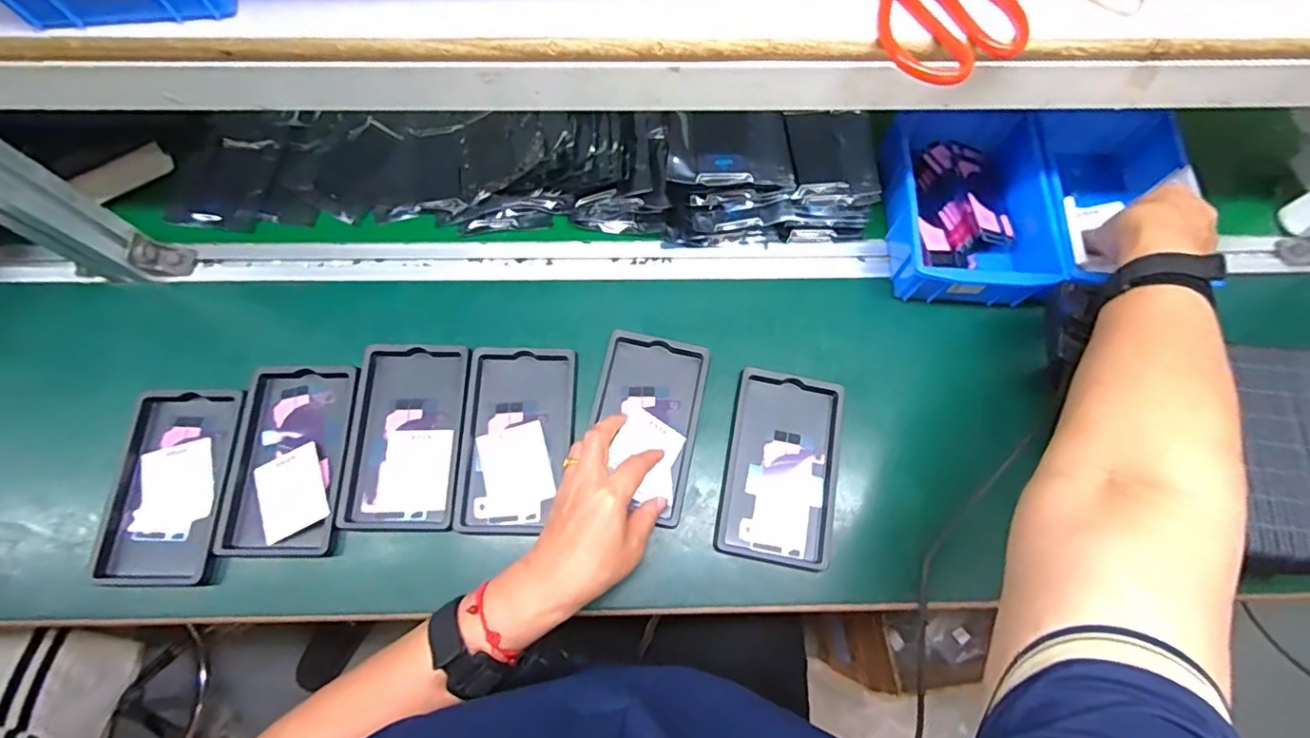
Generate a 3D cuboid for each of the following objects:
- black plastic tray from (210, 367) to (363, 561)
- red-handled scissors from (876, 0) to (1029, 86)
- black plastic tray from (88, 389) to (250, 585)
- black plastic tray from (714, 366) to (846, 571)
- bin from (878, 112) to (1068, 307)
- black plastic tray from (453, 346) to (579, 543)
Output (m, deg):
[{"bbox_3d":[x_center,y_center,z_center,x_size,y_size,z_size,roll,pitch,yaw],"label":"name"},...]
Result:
[{"bbox_3d":[-0.310,0.075,0.486,0.094,0.012,0.157,0,70,-1],"label":"black plastic tray"},{"bbox_3d":[0.173,-0.233,0.365,0.083,0.014,0.115,-29,73,-11],"label":"red-handled scissors"},{"bbox_3d":[-0.401,0.096,0.476,0.089,0.015,0.155,-1,70,-1],"label":"black plastic tray"},{"bbox_3d":[0.110,0.083,0.496,0.093,0.016,0.159,11,70,3],"label":"black plastic tray"},{"bbox_3d":[0.295,-0.159,0.553,0.143,0.058,0.193,2,70,0],"label":"bin"},{"bbox_3d":[-0.119,0.060,0.496,0.093,0.015,0.158,3,70,0],"label":"black plastic tray"}]

